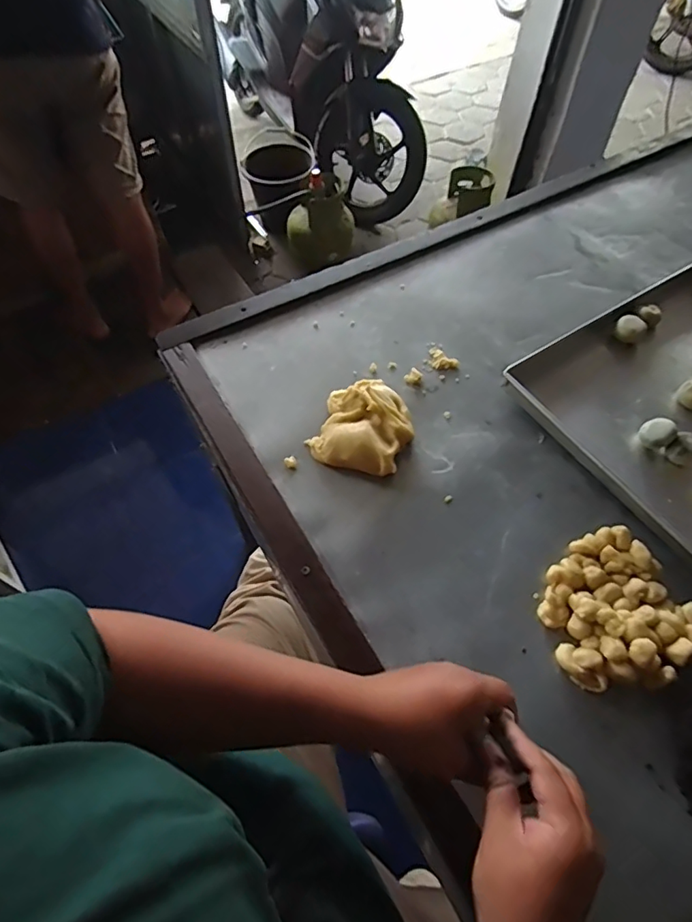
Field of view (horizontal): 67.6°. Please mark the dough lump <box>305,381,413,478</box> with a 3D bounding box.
[{"bbox_3d":[0.023,-0.045,0.634,0.112,0.031,0.120,17,59,10],"label":"dough lump"}]

